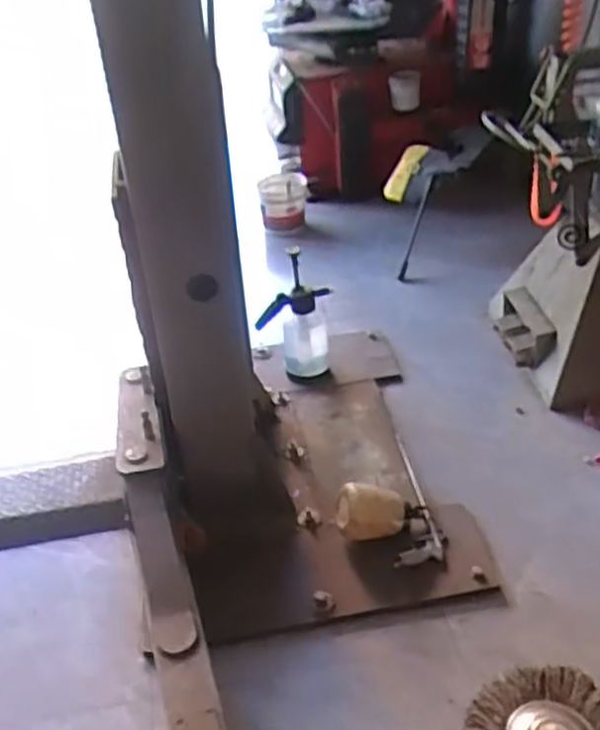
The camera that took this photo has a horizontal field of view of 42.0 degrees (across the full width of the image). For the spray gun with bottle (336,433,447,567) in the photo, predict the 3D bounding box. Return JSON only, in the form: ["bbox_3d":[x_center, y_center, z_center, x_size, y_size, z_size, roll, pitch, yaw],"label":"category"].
[{"bbox_3d":[0.183,0.281,1.741,0.219,0.115,0.377,-7,37,-2],"label":"spray gun with bottle"}]

